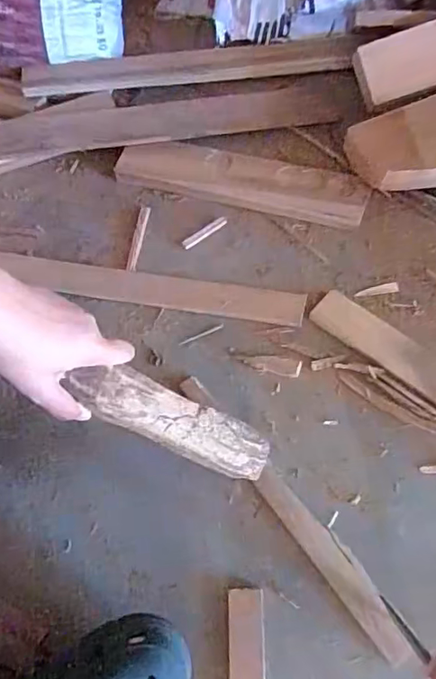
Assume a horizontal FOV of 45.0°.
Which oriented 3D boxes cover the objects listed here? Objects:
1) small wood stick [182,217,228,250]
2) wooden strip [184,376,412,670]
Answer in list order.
[{"bbox_3d":[-0.016,-0.135,0.666,0.067,0.004,0.012,-36,68,-13],"label":"small wood stick"},{"bbox_3d":[0.067,0.159,0.520,0.030,0.010,0.327,-34,68,-12],"label":"wooden strip"}]

